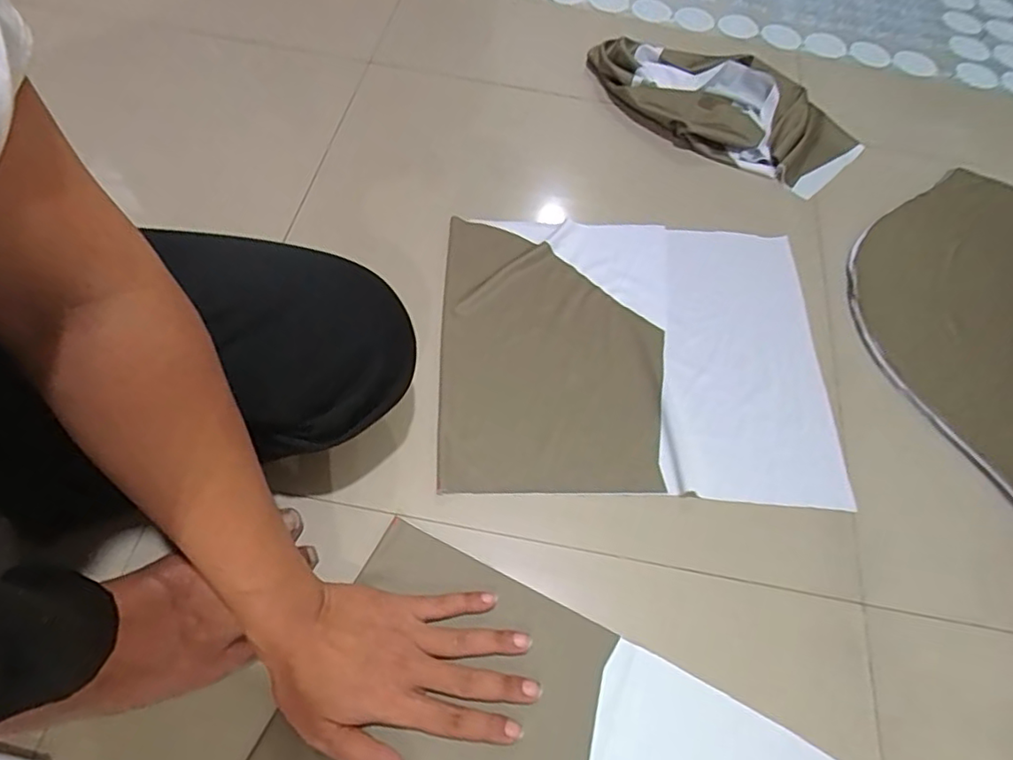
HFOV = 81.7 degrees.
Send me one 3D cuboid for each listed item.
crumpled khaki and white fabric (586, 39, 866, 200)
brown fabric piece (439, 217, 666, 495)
[{"bbox_3d":[0.291,-0.379,0.793,0.371,0.041,0.179,28,62,12],"label":"crumpled khaki and white fabric"},{"bbox_3d":[0.048,-0.036,0.597,0.213,0.011,0.303,1,60,-3],"label":"brown fabric piece"}]

